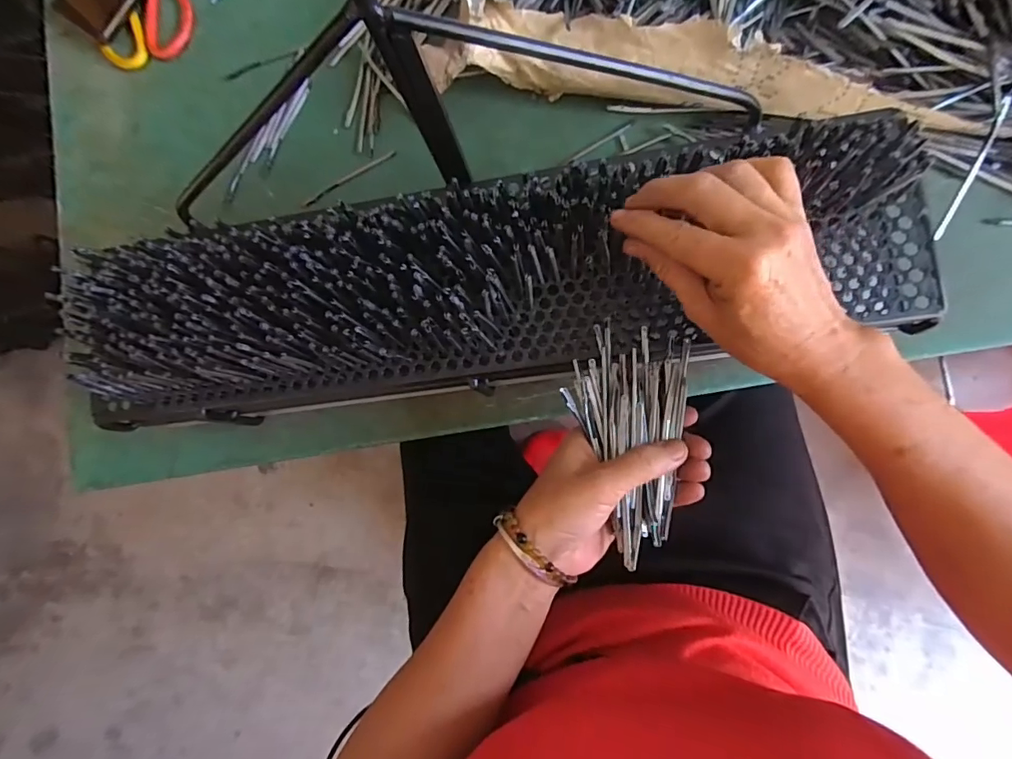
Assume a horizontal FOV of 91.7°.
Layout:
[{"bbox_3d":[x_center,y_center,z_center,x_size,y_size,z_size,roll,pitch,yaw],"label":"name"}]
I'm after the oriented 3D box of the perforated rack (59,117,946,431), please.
[{"bbox_3d":[-0.025,-0.065,0.339,0.586,0.066,0.134,-9,84,4],"label":"perforated rack"}]

